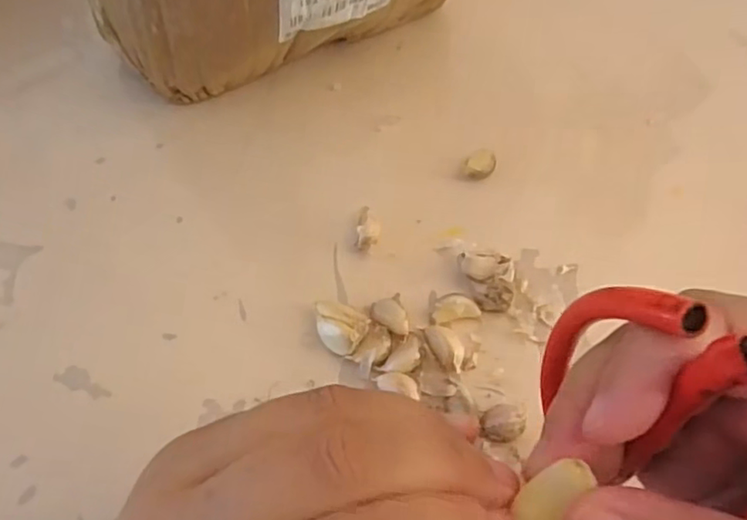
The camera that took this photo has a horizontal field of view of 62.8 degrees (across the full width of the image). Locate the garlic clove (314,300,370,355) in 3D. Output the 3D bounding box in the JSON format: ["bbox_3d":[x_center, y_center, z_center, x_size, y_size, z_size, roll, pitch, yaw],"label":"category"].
[{"bbox_3d":[-0.018,0.035,0.302,0.029,0.021,0.021,24,62,15],"label":"garlic clove"}]

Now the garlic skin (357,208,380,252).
[{"bbox_3d":[-0.002,-0.017,0.337,0.012,0.016,0.027,2,58,2],"label":"garlic skin"}]

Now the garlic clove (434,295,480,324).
[{"bbox_3d":[0.042,0.025,0.312,0.023,0.014,0.011,-9,59,-4],"label":"garlic clove"}]

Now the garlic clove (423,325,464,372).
[{"bbox_3d":[0.035,0.042,0.300,0.013,0.009,0.026,-34,63,-18],"label":"garlic clove"}]

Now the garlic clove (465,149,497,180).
[{"bbox_3d":[0.064,-0.057,0.364,0.017,0.008,0.021,15,60,10],"label":"garlic clove"}]

